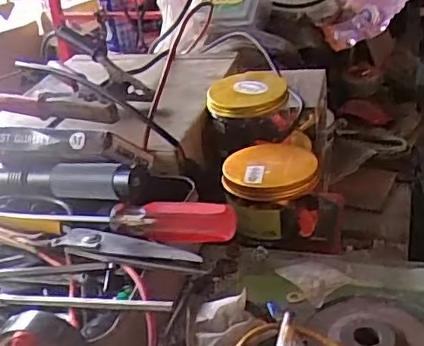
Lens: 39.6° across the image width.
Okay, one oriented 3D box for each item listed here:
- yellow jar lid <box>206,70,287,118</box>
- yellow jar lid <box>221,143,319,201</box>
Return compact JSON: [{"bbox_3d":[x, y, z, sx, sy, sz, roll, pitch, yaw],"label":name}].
[{"bbox_3d":[0.033,-0.086,0.612,0.079,0.018,0.087,-8,30,-5],"label":"yellow jar lid"},{"bbox_3d":[0.052,-0.005,0.520,0.080,0.018,0.083,0,30,10],"label":"yellow jar lid"}]

